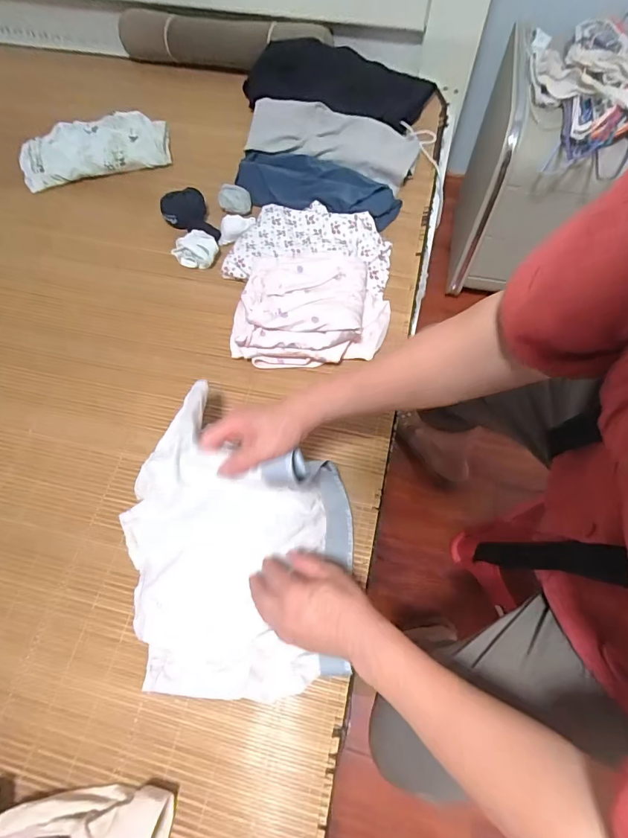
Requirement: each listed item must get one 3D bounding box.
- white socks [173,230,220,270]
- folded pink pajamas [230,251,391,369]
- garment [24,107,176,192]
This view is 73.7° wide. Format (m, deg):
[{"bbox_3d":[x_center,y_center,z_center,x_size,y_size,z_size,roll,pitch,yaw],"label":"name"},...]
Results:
[{"bbox_3d":[-0.208,-0.302,0.747,0.074,0.040,0.054,10,65,6],"label":"white socks"},{"bbox_3d":[-0.003,-0.181,0.660,0.233,0.078,0.192,1,64,2],"label":"folded pink pajamas"},{"bbox_3d":[-0.448,-0.557,0.862,0.294,0.057,0.136,-14,65,-5],"label":"garment"}]

